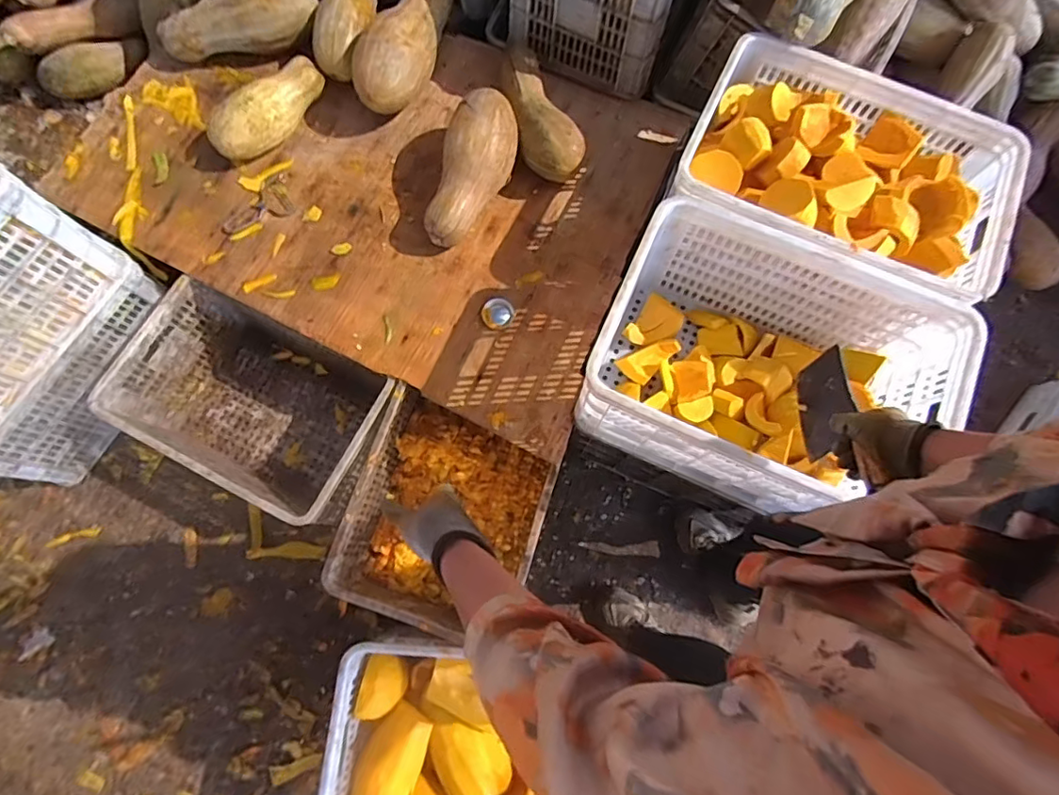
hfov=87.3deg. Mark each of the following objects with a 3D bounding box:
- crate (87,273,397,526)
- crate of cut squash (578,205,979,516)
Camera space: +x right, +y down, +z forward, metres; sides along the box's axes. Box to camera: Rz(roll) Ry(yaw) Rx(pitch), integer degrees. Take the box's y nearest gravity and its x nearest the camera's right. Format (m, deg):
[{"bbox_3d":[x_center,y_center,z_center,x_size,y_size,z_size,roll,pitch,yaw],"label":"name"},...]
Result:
[{"bbox_3d":[-0.570,0.027,1.236,0.524,0.275,0.344,26,74,6],"label":"crate"},{"bbox_3d":[0.385,-0.034,0.962,0.534,0.281,0.375,21,74,5],"label":"crate of cut squash"}]

